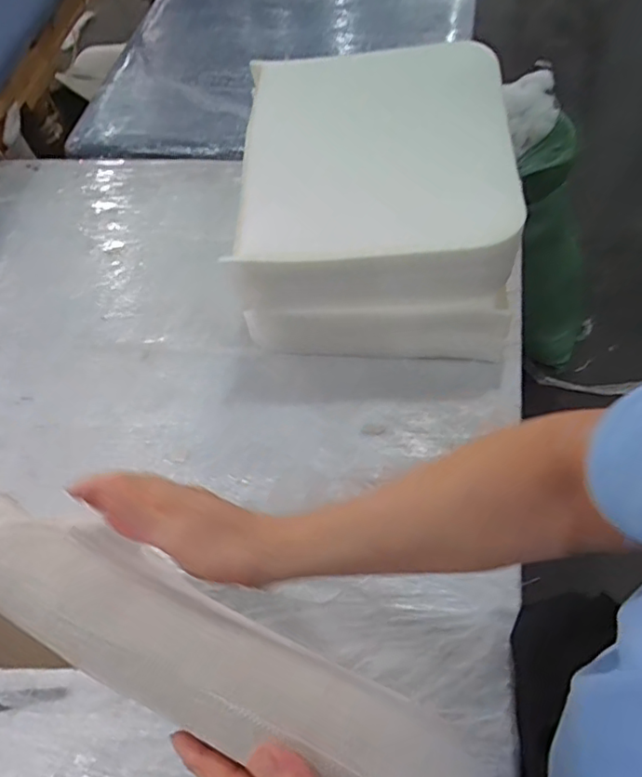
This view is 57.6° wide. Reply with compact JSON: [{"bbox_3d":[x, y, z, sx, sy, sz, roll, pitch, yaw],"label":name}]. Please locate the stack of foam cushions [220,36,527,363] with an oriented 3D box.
[{"bbox_3d":[0.086,-0.314,0.960,0.417,0.241,0.467,-1,59,5],"label":"stack of foam cushions"}]

